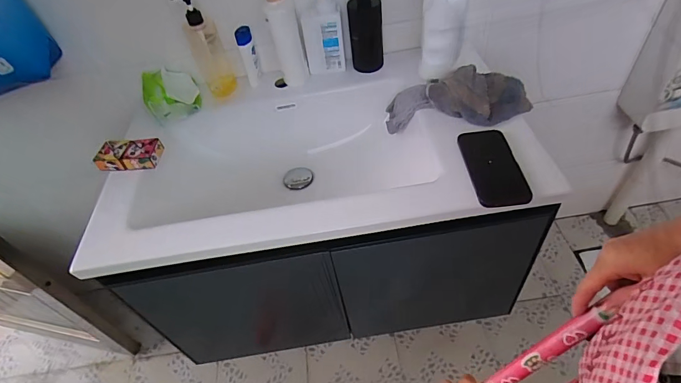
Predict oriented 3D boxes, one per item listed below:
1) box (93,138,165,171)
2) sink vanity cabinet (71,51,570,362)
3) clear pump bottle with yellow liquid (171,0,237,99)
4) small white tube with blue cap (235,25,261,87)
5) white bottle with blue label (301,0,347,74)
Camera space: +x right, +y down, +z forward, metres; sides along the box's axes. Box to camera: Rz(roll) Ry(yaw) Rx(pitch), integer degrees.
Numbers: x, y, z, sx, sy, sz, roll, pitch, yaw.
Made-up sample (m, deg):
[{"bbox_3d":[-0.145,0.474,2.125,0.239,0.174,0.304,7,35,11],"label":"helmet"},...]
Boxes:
[{"bbox_3d":[-0.411,-0.072,0.752,0.116,0.030,0.064,1,48,7],"label":"box"},{"bbox_3d":[-0.025,0.040,0.908,0.788,0.447,0.472,-8,47,-1],"label":"sink vanity cabinet"},{"bbox_3d":[-0.278,-0.305,0.809,0.073,0.216,0.053,-25,50,-16],"label":"clear pump bottle with yellow liquid"},{"bbox_3d":[-0.197,-0.286,0.843,0.033,0.141,0.029,-19,48,-11],"label":"small white tube with blue cap"},{"bbox_3d":[-0.036,-0.333,0.823,0.083,0.166,0.042,-7,47,0],"label":"white bottle with blue label"}]

